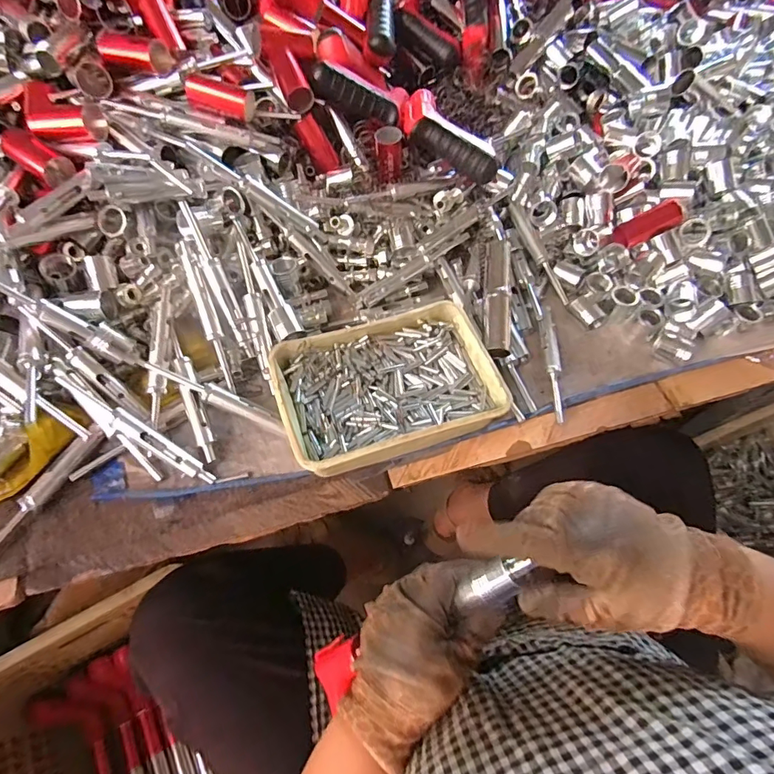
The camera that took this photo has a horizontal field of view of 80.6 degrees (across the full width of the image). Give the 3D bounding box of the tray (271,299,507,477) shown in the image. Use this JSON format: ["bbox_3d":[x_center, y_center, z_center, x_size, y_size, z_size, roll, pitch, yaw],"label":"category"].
[{"bbox_3d":[0.000,0.000,0.441,0.199,0.043,0.142,-17,63,-12],"label":"tray"}]

